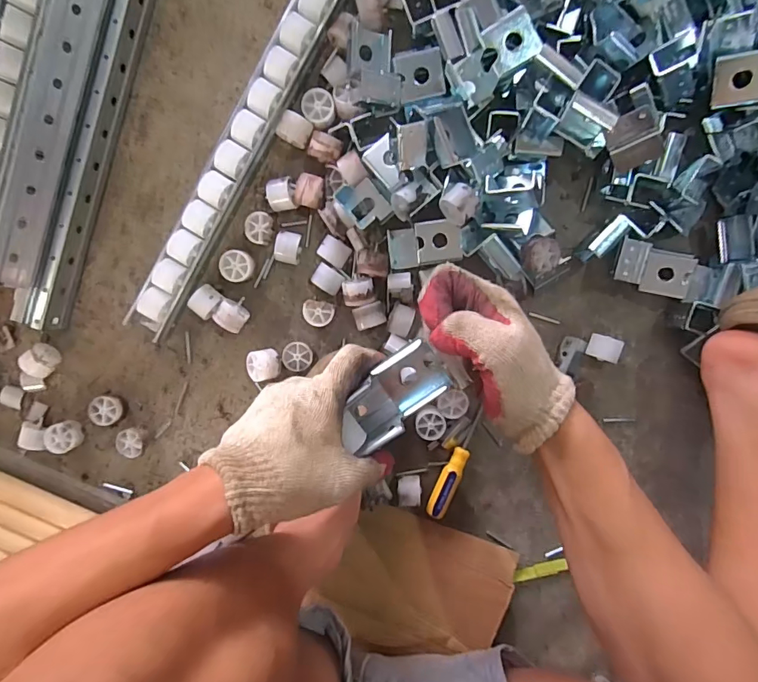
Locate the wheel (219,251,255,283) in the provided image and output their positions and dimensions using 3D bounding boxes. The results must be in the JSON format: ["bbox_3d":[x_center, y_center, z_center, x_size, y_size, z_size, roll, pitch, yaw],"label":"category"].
[{"bbox_3d":[-0.160,-0.085,0.533,0.038,0.024,0.035,0,96,1],"label":"wheel"}]

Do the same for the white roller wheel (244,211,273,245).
[{"bbox_3d":[-0.135,-0.127,0.528,0.029,0.023,0.035,7,96,0],"label":"white roller wheel"}]

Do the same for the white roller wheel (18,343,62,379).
[{"bbox_3d":[-0.397,0.024,0.545,0.034,0.031,0.032,-37,95,4],"label":"white roller wheel"}]

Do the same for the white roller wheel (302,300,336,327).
[{"bbox_3d":[-0.069,-0.032,0.542,0.036,0.025,0.029,8,96,0],"label":"white roller wheel"}]

